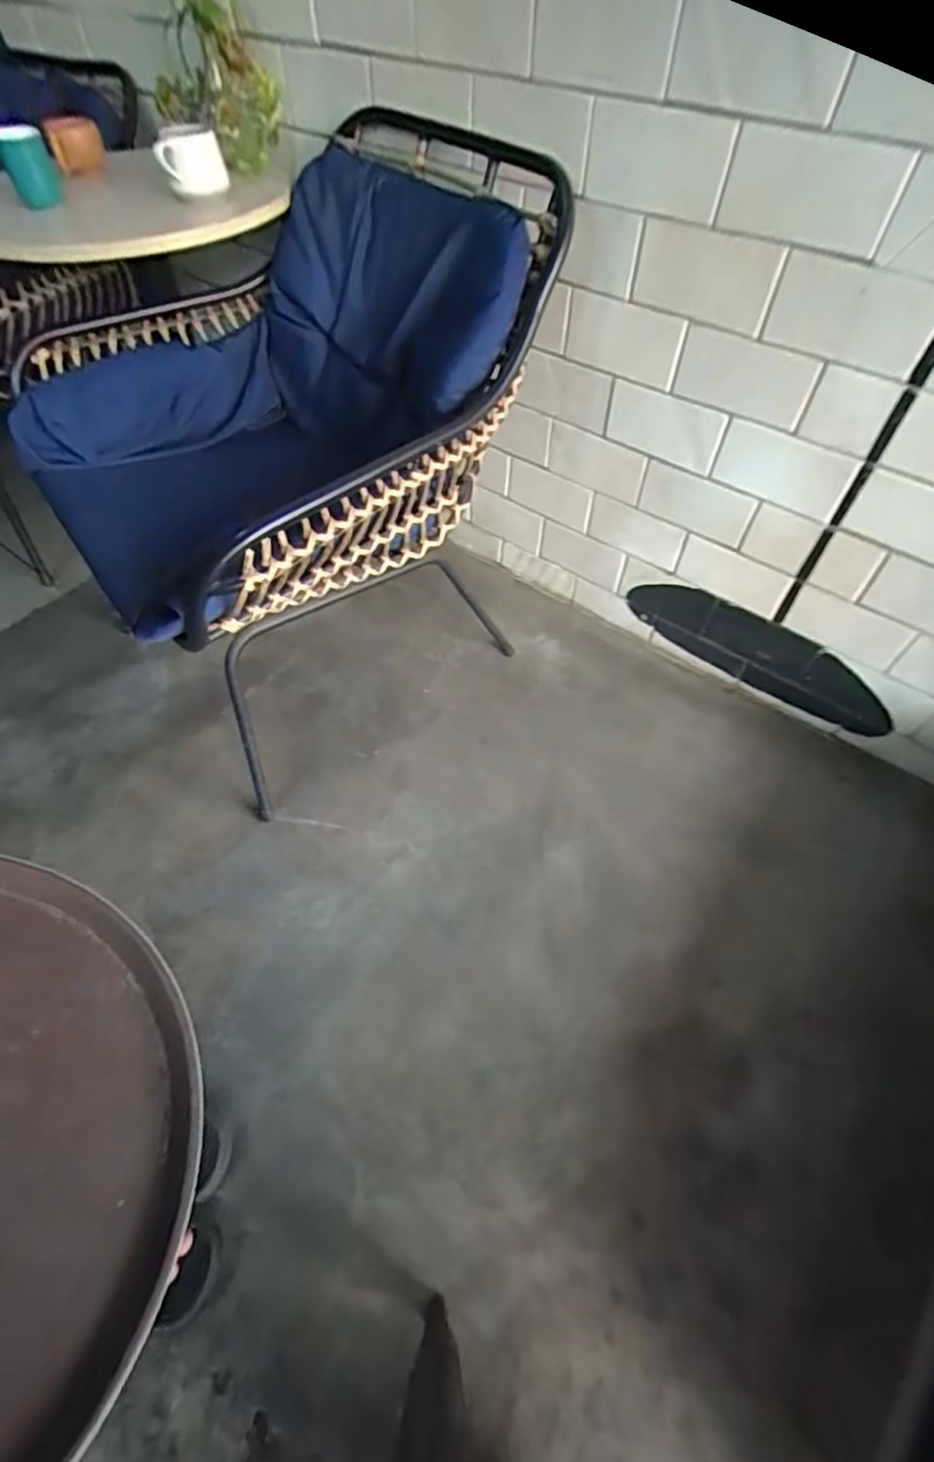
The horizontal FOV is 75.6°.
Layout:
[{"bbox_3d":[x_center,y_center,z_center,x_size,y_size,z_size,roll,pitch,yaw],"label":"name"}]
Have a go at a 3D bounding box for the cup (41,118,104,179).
[{"bbox_3d":[-0.577,-0.865,0.890,0.072,0.059,0.063,-20,56,-12],"label":"cup"}]

